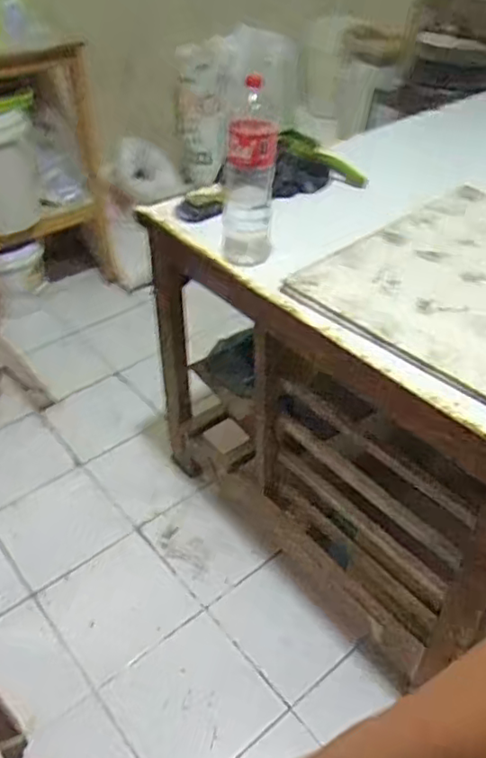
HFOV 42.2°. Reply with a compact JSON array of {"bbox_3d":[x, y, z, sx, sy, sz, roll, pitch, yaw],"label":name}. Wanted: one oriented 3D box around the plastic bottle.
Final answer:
[{"bbox_3d":[0.009,-0.362,1.131,0.099,0.315,0.114,-2,39,-1],"label":"plastic bottle"}]

